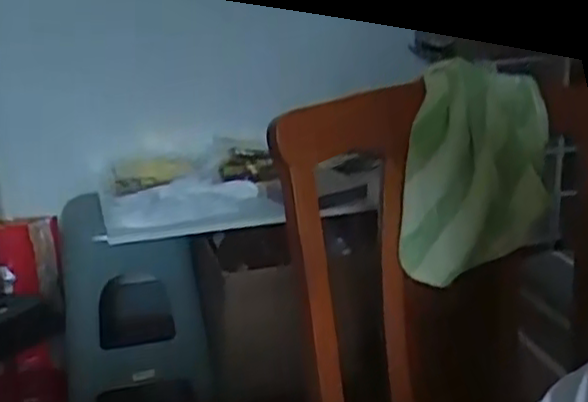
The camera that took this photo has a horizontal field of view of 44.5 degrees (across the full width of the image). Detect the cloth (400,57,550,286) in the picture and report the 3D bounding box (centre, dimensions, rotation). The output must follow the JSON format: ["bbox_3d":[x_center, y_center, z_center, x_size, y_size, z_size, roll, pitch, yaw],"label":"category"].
[{"bbox_3d":[0.237,-0.031,0.927,0.211,0.267,0.030,7,5,-28],"label":"cloth"}]

